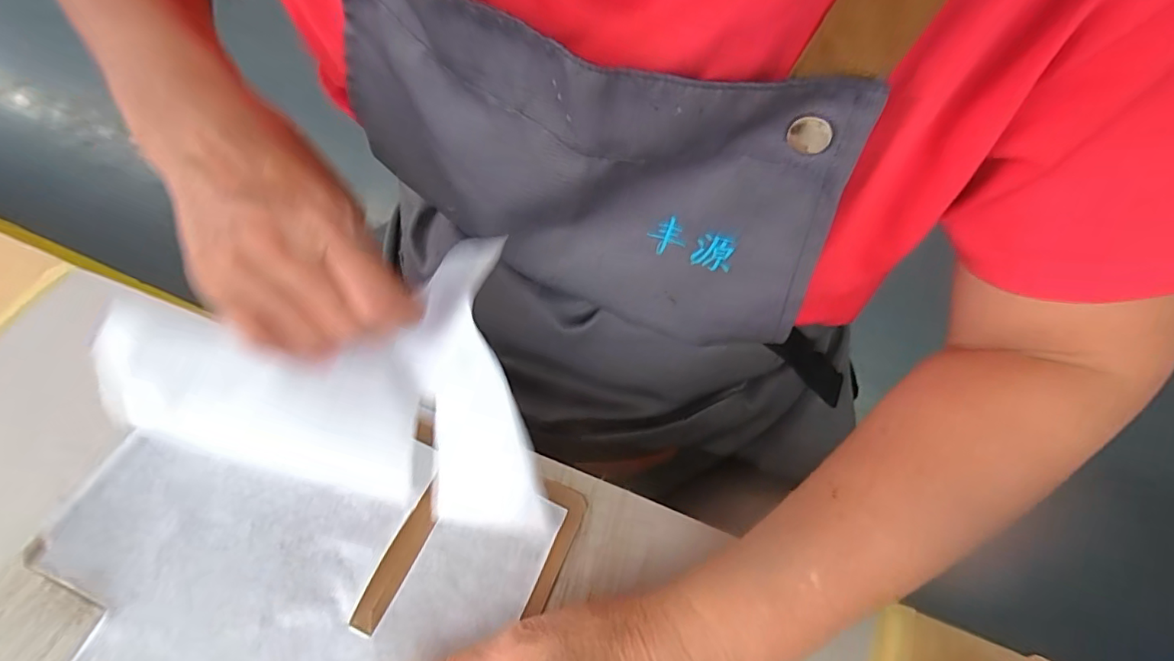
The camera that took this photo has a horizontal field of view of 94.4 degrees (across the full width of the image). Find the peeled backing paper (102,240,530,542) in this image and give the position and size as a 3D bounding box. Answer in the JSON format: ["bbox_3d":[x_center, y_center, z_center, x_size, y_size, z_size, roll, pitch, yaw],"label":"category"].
[{"bbox_3d":[-0.130,0.015,0.280,0.223,0.096,0.111,9,61,6],"label":"peeled backing paper"}]

